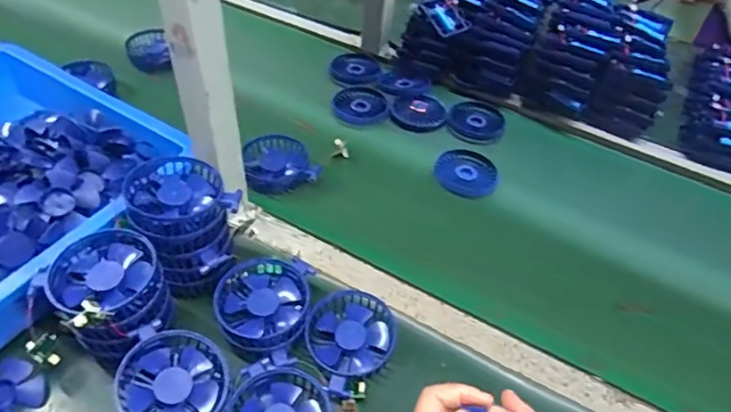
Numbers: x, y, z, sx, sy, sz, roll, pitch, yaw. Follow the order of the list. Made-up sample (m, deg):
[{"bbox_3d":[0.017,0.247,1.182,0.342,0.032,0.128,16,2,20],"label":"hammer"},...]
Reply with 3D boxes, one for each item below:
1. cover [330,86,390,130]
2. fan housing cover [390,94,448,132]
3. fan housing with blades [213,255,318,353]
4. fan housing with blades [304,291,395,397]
[{"bbox_3d":[-0.007,-0.150,0.817,0.083,0.021,0.091,4,45,-3],"label":"cover"},{"bbox_3d":[0.083,-0.148,0.833,0.085,0.021,0.080,7,45,0],"label":"fan housing cover"},{"bbox_3d":[-0.100,0.096,0.535,0.087,0.034,0.092,4,45,-4],"label":"fan housing with blades"},{"bbox_3d":[-0.015,0.127,0.532,0.096,0.024,0.084,-32,57,-32],"label":"fan housing with blades"}]

